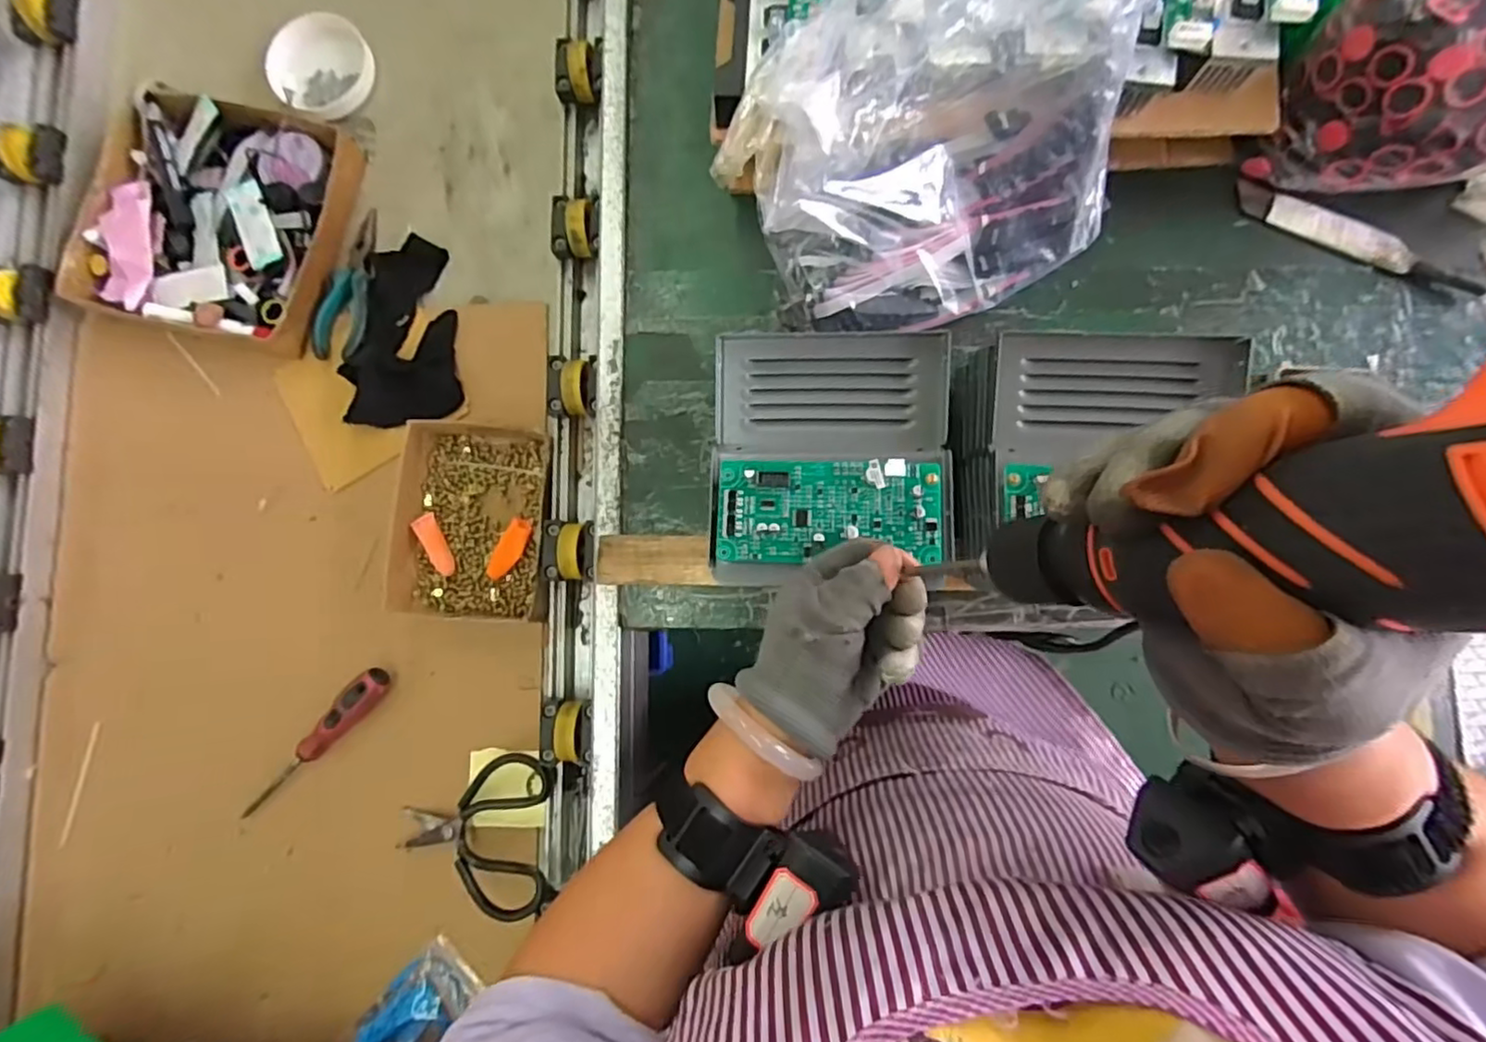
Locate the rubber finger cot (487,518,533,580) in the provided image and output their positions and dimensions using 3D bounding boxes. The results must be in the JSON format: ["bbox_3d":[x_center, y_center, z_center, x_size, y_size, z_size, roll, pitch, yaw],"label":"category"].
[{"bbox_3d":[-0.209,0.026,0.579,0.022,0.012,0.059,29,87,6],"label":"rubber finger cot"}]

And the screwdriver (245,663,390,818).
[{"bbox_3d":[-0.384,0.199,0.572,0.176,0.026,0.025,-44,83,-1],"label":"screwdriver"}]

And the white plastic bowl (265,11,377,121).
[{"bbox_3d":[-0.429,-0.461,0.657,0.106,0.036,0.091,-40,83,0],"label":"white plastic bowl"}]

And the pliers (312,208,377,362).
[{"bbox_3d":[-0.384,-0.232,0.630,0.048,0.025,0.155,3,85,4],"label":"pliers"}]

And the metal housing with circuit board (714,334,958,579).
[{"bbox_3d":[0.058,-0.046,0.418,0.153,0.035,0.161,0,85,4],"label":"metal housing with circuit board"}]

